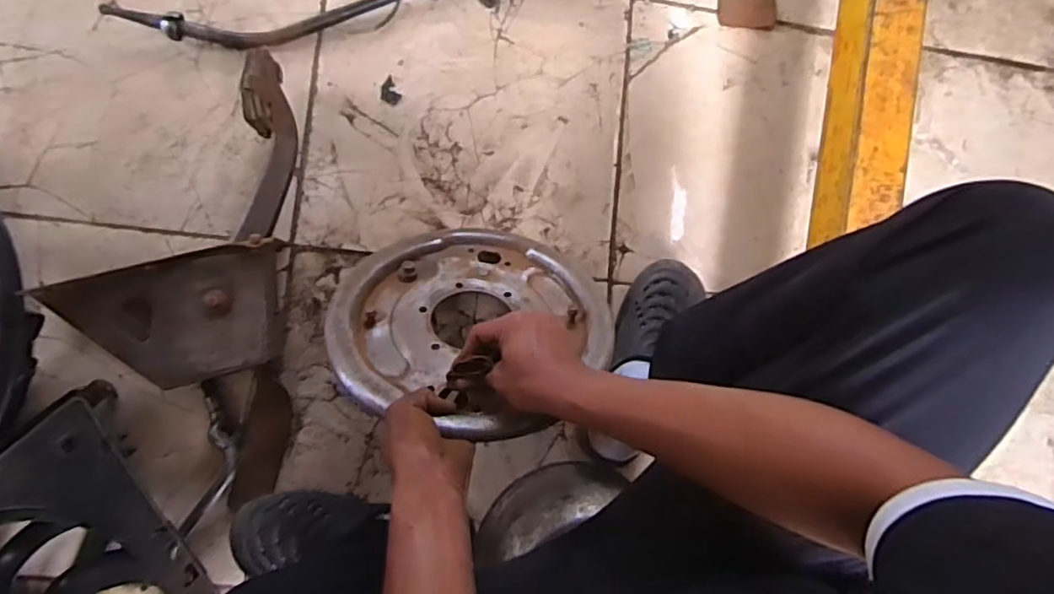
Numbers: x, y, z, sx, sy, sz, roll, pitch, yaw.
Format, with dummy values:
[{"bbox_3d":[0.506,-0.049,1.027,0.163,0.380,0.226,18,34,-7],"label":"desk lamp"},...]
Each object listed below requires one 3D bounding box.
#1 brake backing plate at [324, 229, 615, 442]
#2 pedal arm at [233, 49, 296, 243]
[{"bbox_3d":[-0.058,0.021,0.654,0.287,0.292,0.022,4,131,-2],"label":"brake backing plate"},{"bbox_3d":[-0.294,-0.168,0.694,0.051,0.062,0.211,5,85,-7],"label":"pedal arm"}]

